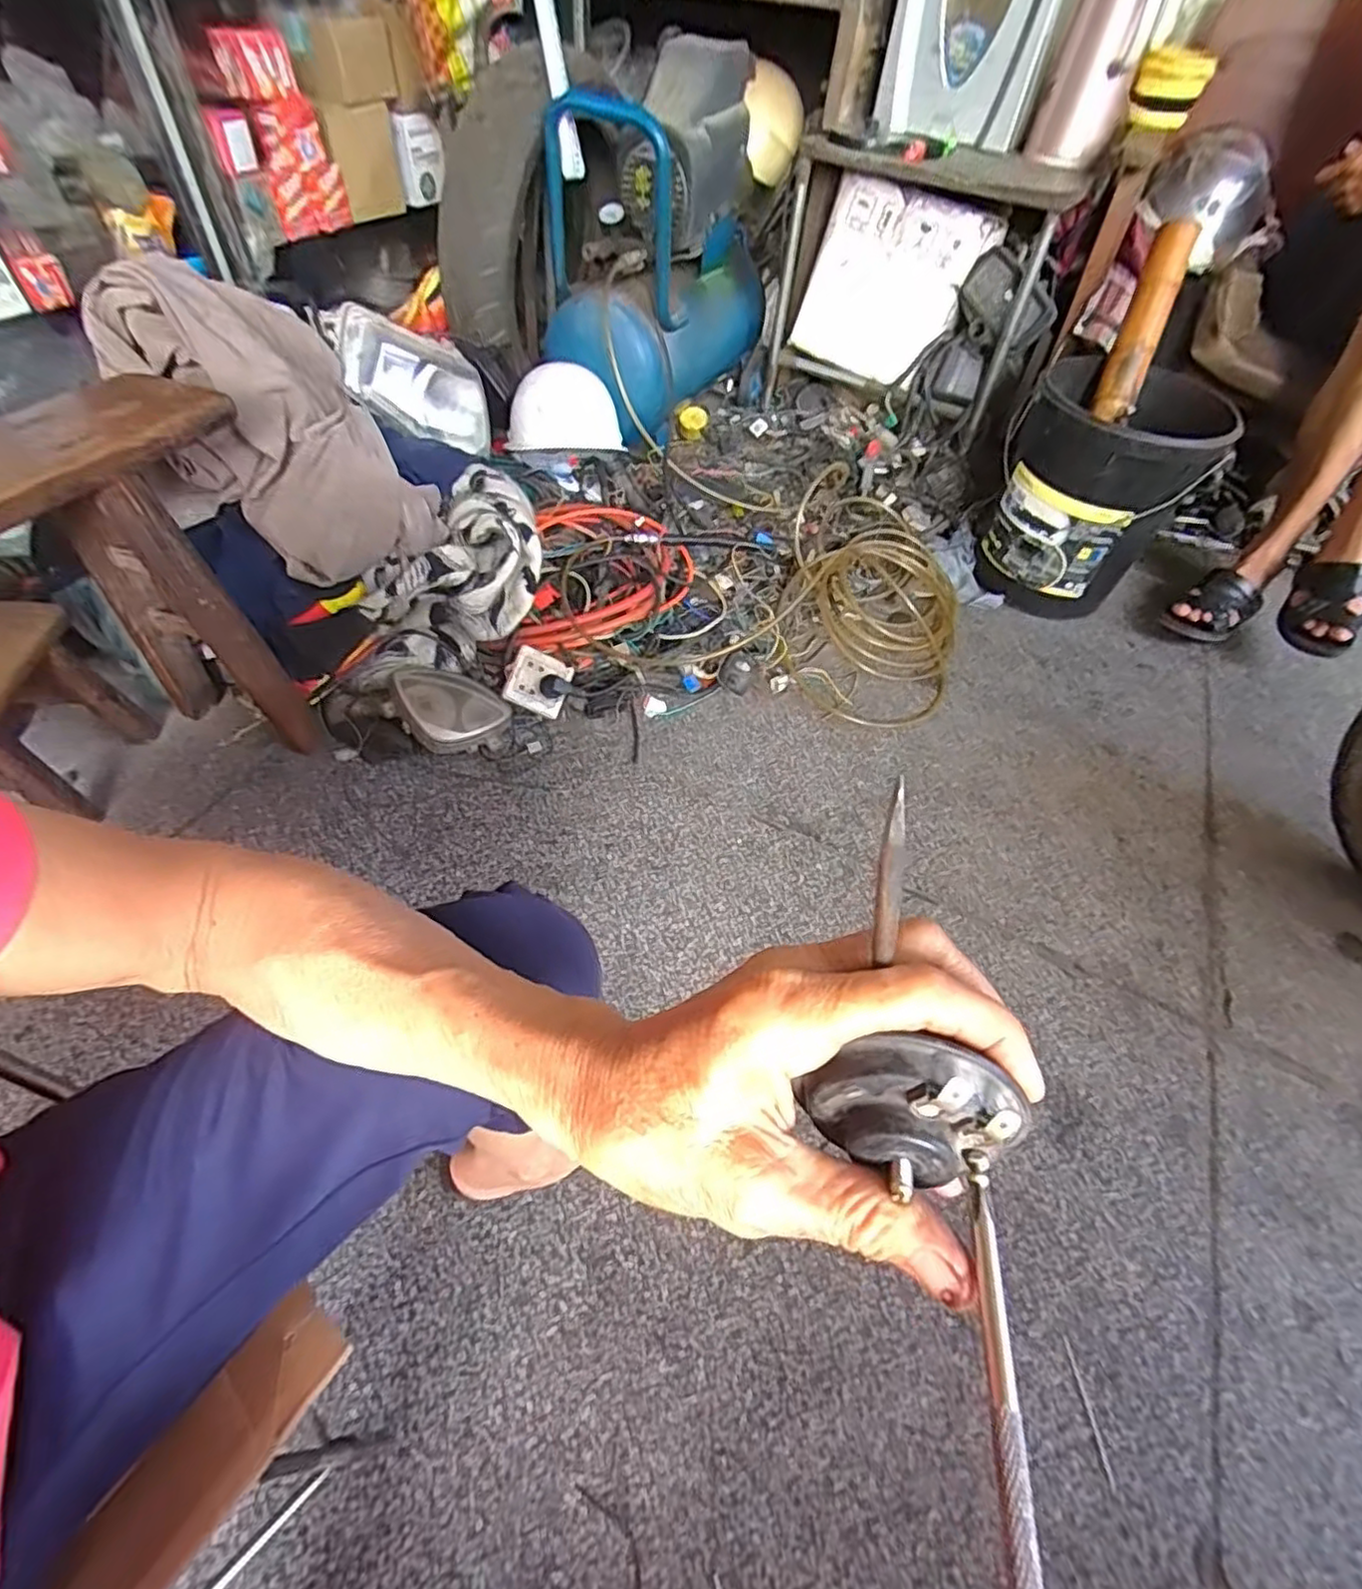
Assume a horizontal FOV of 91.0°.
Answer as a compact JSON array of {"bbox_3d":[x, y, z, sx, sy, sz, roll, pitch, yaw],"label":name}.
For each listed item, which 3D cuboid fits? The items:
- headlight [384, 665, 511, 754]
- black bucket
[{"bbox_3d":[-0.329,-0.119,0.949,0.162,0.070,0.104,1,53,-6],"label":"headlight"},{"bbox_3d":[0.751,-0.566,1.244,0.298,0.326,0.329,20,53,9],"label":"black bucket"}]

